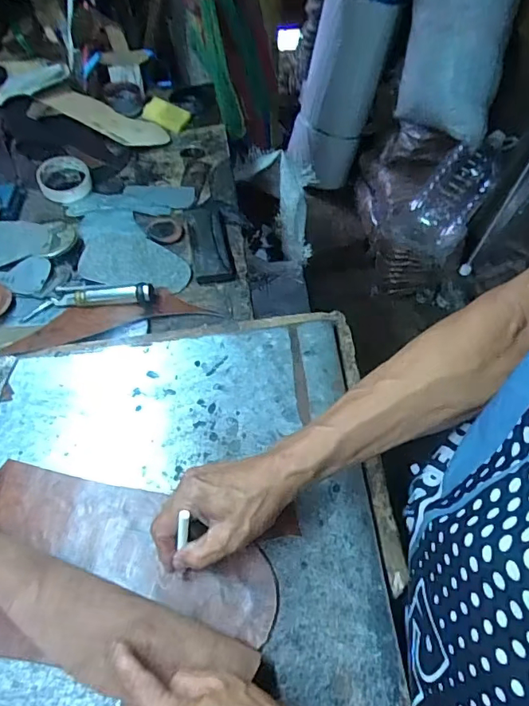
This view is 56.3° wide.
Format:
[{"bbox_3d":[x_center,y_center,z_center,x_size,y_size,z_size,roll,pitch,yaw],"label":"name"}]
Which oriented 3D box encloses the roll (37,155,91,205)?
[{"bbox_3d":[-0.345,-0.300,0.851,0.085,0.032,0.097,-21,56,-15],"label":"roll"}]

